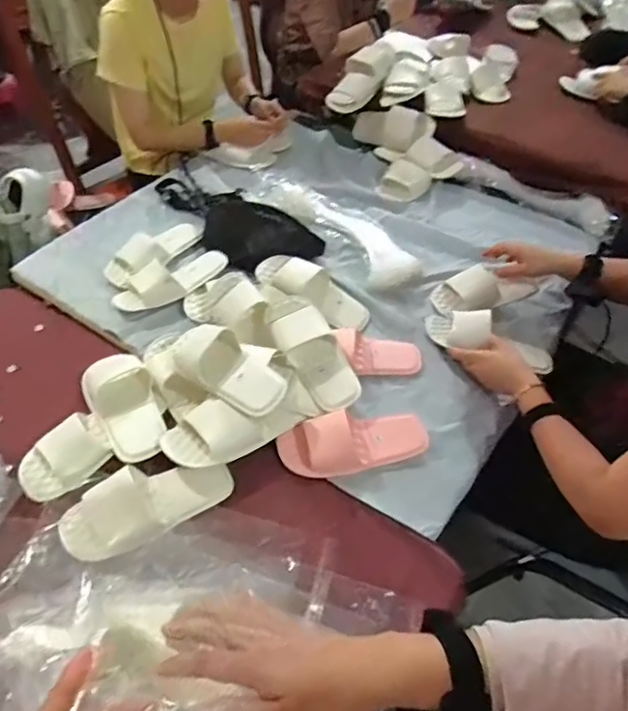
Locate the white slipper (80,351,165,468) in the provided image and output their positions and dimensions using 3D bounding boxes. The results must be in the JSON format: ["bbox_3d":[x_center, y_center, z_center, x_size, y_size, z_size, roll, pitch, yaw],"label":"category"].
[{"bbox_3d":[-0.302,0.079,0.871,0.100,0.049,0.195,-23,54,-22],"label":"white slipper"}]

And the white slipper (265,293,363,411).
[{"bbox_3d":[0.000,-0.008,0.931,0.107,0.052,0.224,-25,72,-23],"label":"white slipper"}]

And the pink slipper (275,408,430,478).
[{"bbox_3d":[0.064,0.135,0.847,0.233,0.061,0.093,-6,49,-9],"label":"pink slipper"}]

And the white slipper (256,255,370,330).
[{"bbox_3d":[0.008,-0.136,1.047,0.230,0.068,0.090,30,49,-11],"label":"white slipper"}]

